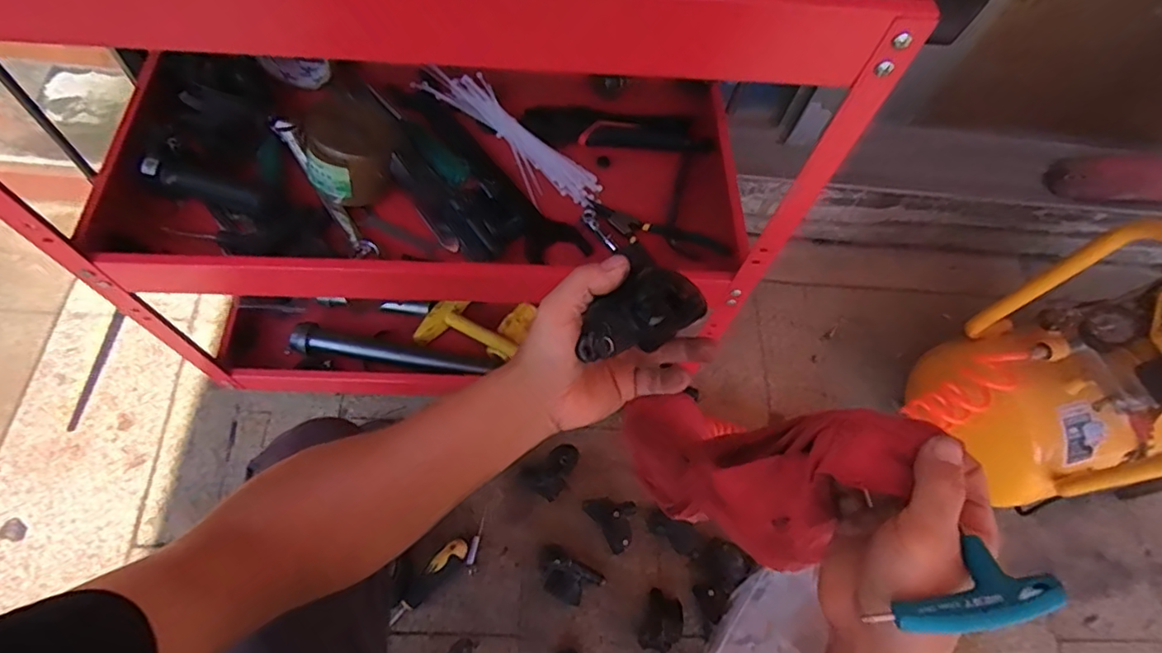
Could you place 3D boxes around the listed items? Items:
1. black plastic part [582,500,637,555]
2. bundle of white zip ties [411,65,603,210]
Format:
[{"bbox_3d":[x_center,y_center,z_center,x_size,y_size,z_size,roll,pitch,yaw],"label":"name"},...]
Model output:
[{"bbox_3d":[0.052,0.282,0.889,0.055,0.054,0.089,-31,71,-21],"label":"black plastic part"},{"bbox_3d":[-0.092,-0.243,0.741,0.088,0.041,0.284,-37,73,-23],"label":"bundle of white zip ties"}]

